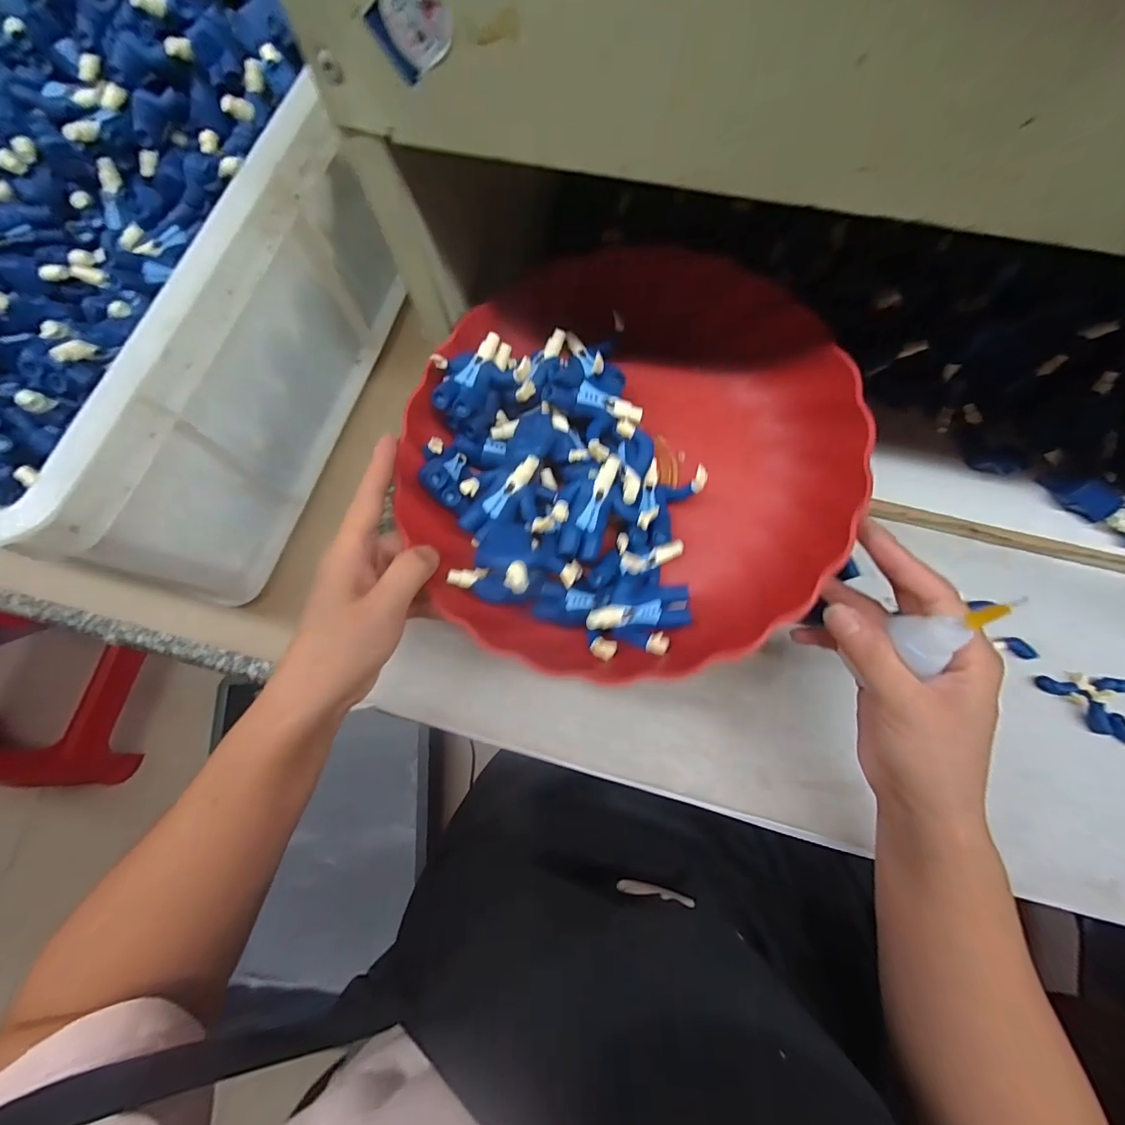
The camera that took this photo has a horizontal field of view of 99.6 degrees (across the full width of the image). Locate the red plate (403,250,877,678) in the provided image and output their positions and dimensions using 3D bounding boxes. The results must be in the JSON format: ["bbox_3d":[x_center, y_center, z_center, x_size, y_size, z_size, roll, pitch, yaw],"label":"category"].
[{"bbox_3d":[0.034,-0.064,0.271,0.227,0.066,0.246,-1,75,2],"label":"red plate"}]

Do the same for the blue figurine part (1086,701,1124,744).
[{"bbox_3d":[0.355,0.104,0.305,0.037,0.008,0.017,23,77,8],"label":"blue figurine part"}]

